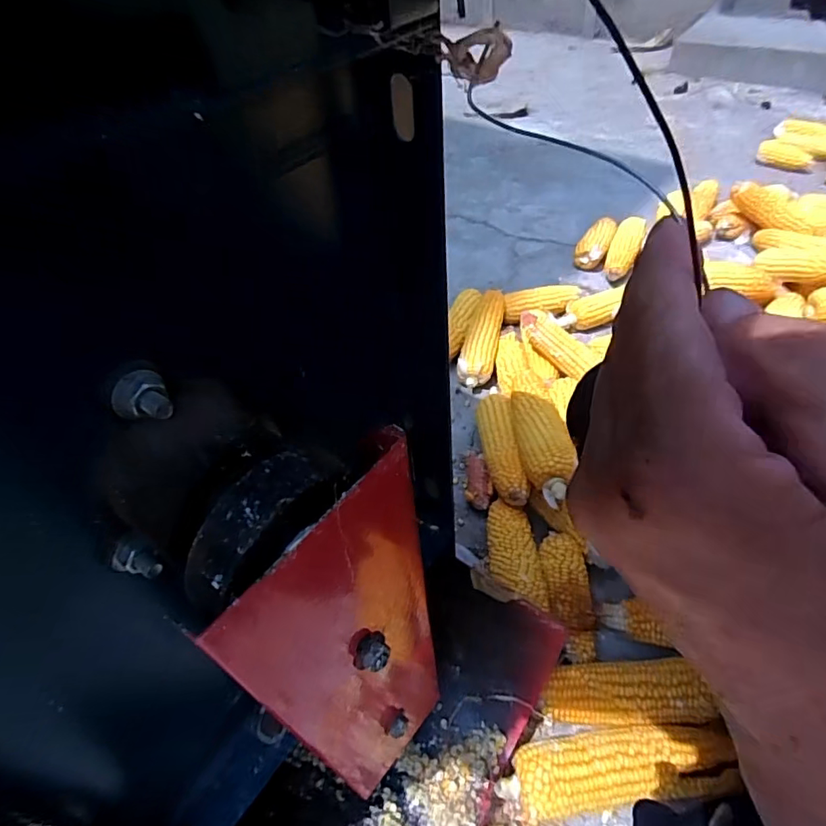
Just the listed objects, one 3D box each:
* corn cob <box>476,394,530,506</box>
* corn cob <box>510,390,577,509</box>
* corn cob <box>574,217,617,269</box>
[{"bbox_3d":[0.116,0.039,0.684,0.046,0.046,0.194,-4,49,3],"label":"corn cob"},{"bbox_3d":[0.160,0.034,0.632,0.055,0.046,0.178,-4,49,2],"label":"corn cob"},{"bbox_3d":[0.386,-0.356,1.074,0.064,0.058,0.143,19,53,21],"label":"corn cob"}]

